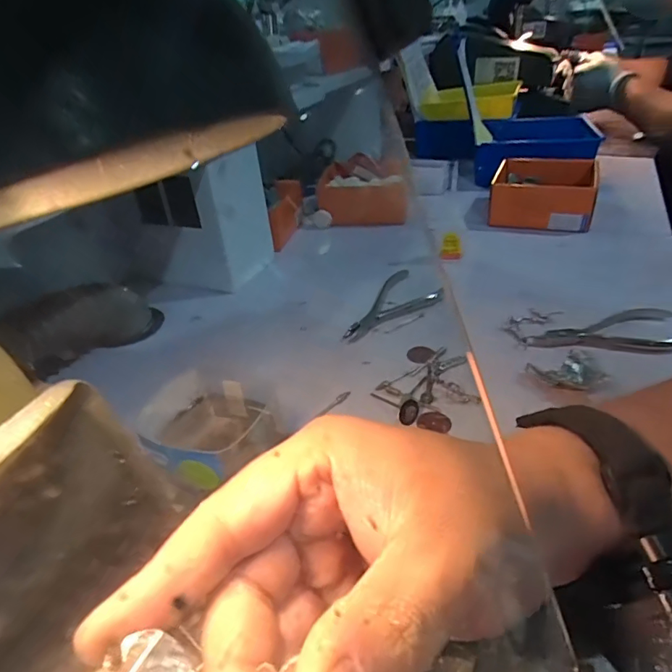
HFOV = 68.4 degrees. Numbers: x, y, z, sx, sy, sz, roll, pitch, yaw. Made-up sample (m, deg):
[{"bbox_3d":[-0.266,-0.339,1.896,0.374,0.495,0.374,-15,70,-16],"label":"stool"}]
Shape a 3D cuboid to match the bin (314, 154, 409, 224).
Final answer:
[{"bbox_3d":[0.037,-0.203,0.678,0.116,0.063,0.122,-1,34,6],"label":"bin"}]

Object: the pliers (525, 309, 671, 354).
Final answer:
[{"bbox_3d":[0.222,-0.002,0.405,0.127,0.007,0.055,-6,34,-1],"label":"pliers"}]

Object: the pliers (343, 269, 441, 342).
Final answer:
[{"bbox_3d":[0.060,-0.028,0.463,0.061,0.007,0.127,11,37,23],"label":"pliers"}]

